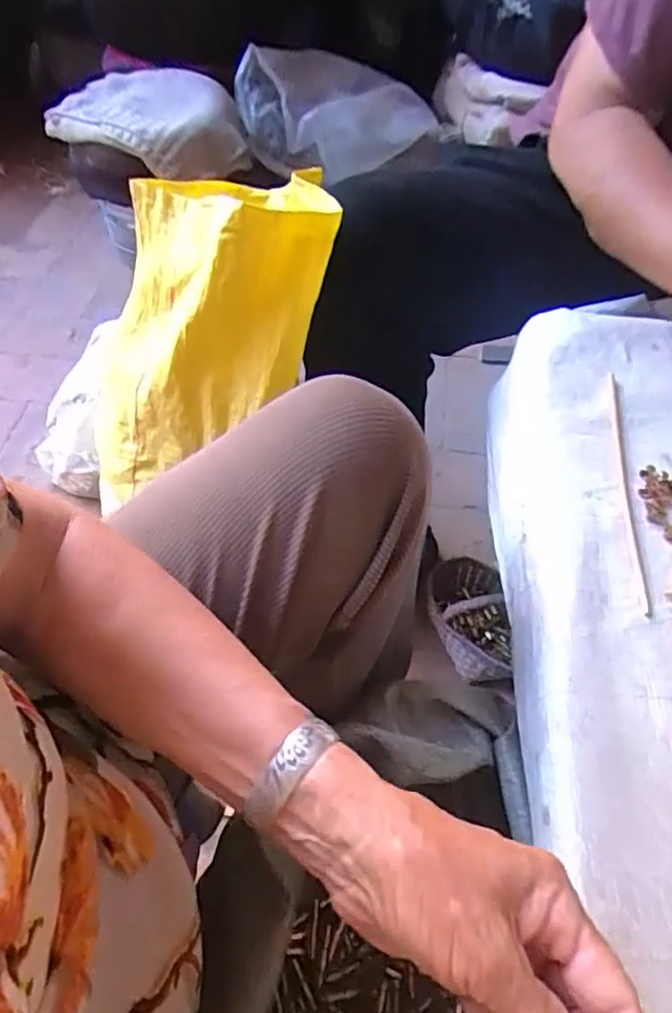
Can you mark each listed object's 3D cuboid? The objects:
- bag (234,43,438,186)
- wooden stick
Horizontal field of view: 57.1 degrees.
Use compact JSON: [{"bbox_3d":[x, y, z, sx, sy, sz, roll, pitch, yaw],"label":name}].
[{"bbox_3d":[0.005,-0.766,1.240,0.419,0.217,0.219,-14,55,-31],"label":"bag"},{"bbox_3d":[0.224,-0.020,0.474,0.010,0.004,0.226,8,55,4],"label":"wooden stick"}]

